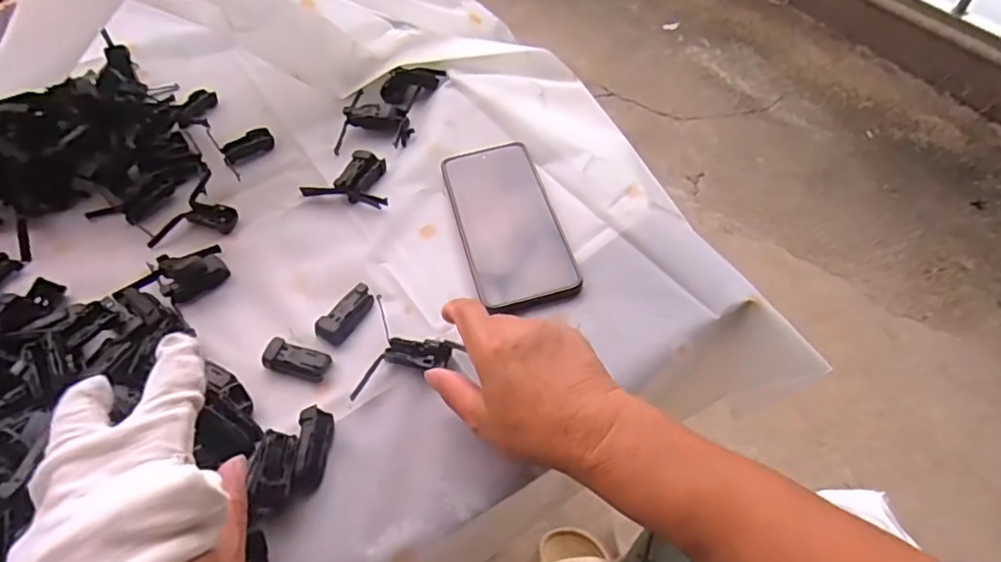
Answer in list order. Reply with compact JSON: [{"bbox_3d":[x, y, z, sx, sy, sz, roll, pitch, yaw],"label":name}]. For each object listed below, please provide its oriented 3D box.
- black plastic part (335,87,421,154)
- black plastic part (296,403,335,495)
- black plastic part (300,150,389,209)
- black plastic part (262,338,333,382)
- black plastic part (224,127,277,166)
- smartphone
[{"bbox_3d":[-0.117,-0.159,0.557,0.069,0.016,0.080,2,53,1],"label":"black plastic part"},{"bbox_3d":[-0.117,0.106,0.371,0.018,0.021,0.049,-5,53,-4],"label":"black plastic part"},{"bbox_3d":[-0.130,-0.091,0.508,0.080,0.016,0.054,9,53,7],"label":"black plastic part"},{"bbox_3d":[-0.142,0.057,0.411,0.047,0.014,0.020,15,54,11],"label":"black plastic part"},{"bbox_3d":[-0.237,-0.128,0.549,0.046,0.009,0.024,-28,58,-20],"label":"black plastic part"},{"bbox_3d":[0.005,-0.051,0.478,0.078,0.007,0.164,-12,54,-9],"label":"smartphone"}]

